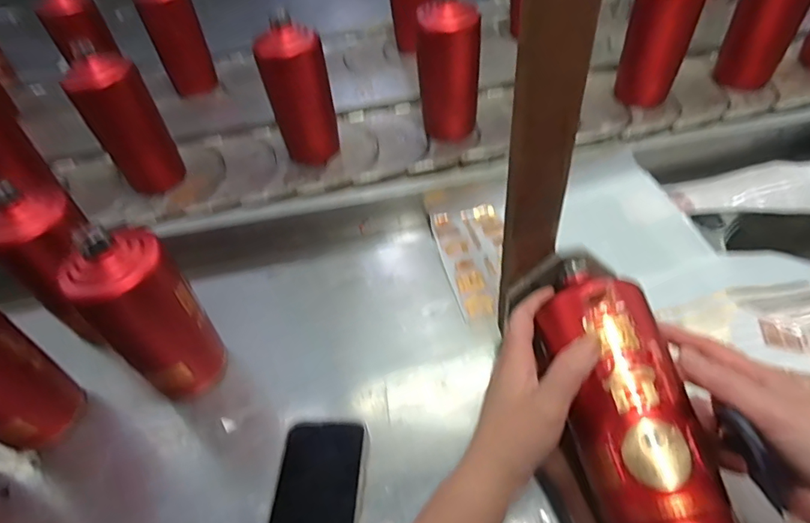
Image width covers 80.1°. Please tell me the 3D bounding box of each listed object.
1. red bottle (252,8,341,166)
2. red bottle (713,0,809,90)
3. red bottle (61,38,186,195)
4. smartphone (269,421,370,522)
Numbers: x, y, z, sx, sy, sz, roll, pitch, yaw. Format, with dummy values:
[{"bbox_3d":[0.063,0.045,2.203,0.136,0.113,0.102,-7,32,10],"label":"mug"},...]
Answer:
[{"bbox_3d":[-0.138,-0.219,0.639,0.066,0.179,0.070,10,51,15],"label":"red bottle"},{"bbox_3d":[0.501,-0.336,0.672,0.076,0.175,0.059,22,55,24],"label":"red bottle"},{"bbox_3d":[-0.356,-0.178,0.623,0.078,0.188,0.063,-29,51,-18],"label":"red bottle"},{"bbox_3d":[-0.073,0.206,0.385,0.073,0.008,0.154,-1,49,6],"label":"smartphone"}]

